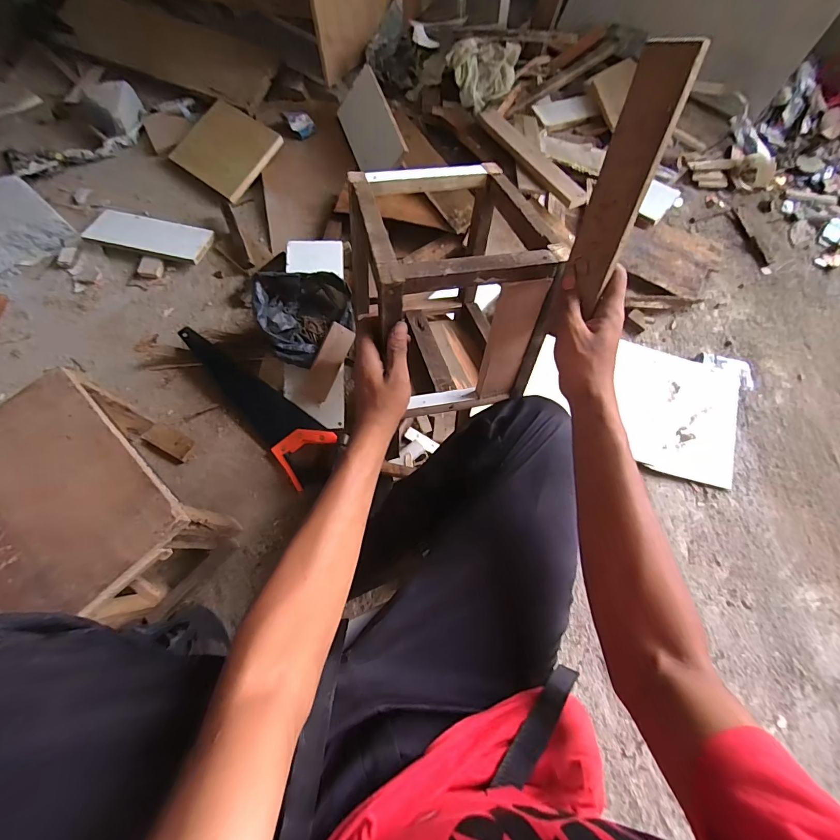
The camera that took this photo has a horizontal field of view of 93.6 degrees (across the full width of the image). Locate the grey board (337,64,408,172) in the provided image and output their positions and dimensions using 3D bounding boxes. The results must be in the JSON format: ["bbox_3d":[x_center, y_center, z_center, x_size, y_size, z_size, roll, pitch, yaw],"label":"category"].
[{"bbox_3d":[-0.121,-0.710,0.962,0.016,0.134,0.269,-9,73,-48],"label":"grey board"}]

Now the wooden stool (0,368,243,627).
[{"bbox_3d":[-0.491,0.136,0.638,0.323,0.242,0.230,39,76,9],"label":"wooden stool"}]

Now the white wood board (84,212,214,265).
[{"bbox_3d":[-0.617,-0.424,0.907,0.274,0.017,0.100,13,74,2],"label":"white wood board"}]

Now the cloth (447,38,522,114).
[{"bbox_3d":[0.157,-0.886,0.993,0.139,0.083,0.142,-42,77,-13],"label":"cloth"}]

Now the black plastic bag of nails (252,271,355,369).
[{"bbox_3d":[-0.215,-0.196,0.766,0.179,0.105,0.161,-18,72,-7],"label":"black plastic bag of nails"}]

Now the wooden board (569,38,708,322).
[{"bbox_3d":[0.178,-0.203,0.351,0.005,0.197,0.049,-21,44,-37],"label":"wooden board"}]

